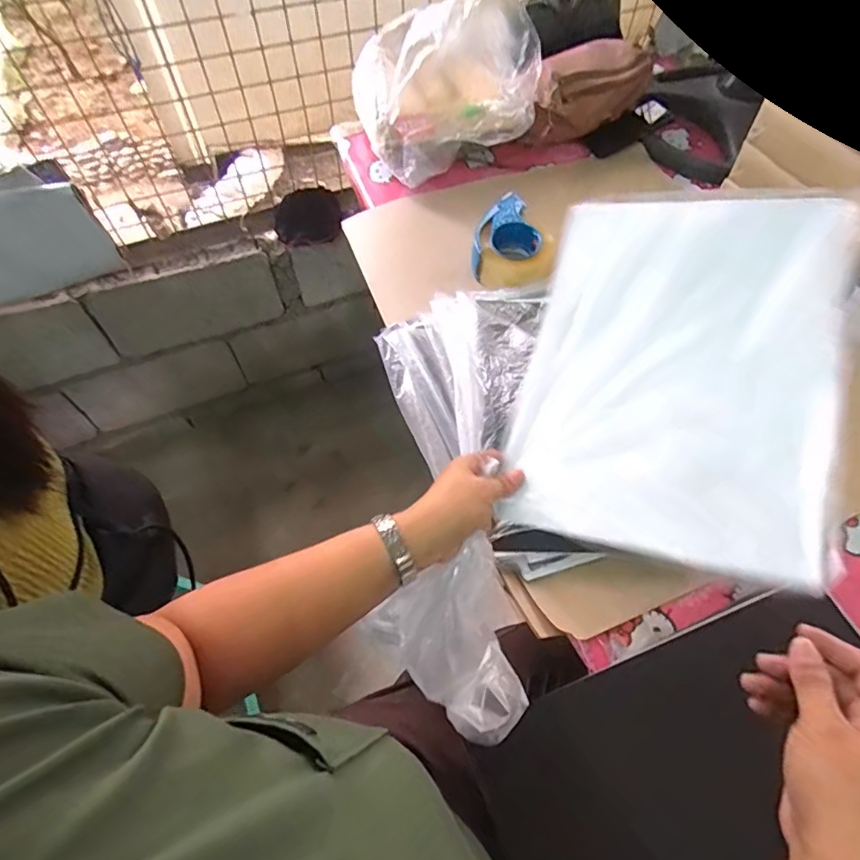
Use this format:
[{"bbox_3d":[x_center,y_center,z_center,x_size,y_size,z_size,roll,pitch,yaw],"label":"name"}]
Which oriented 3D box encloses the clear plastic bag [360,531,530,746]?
[{"bbox_3d":[0.030,0.193,0.462,0.115,0.109,0.148,-29,62,-16],"label":"clear plastic bag"}]

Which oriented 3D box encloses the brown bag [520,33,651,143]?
[{"bbox_3d":[0.298,-0.647,0.977,0.298,0.109,0.123,-31,62,-17],"label":"brown bag"}]

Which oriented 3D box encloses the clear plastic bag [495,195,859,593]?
[{"bbox_3d":[0.233,-0.068,0.485,0.257,0.021,0.377,11,72,25],"label":"clear plastic bag"}]

